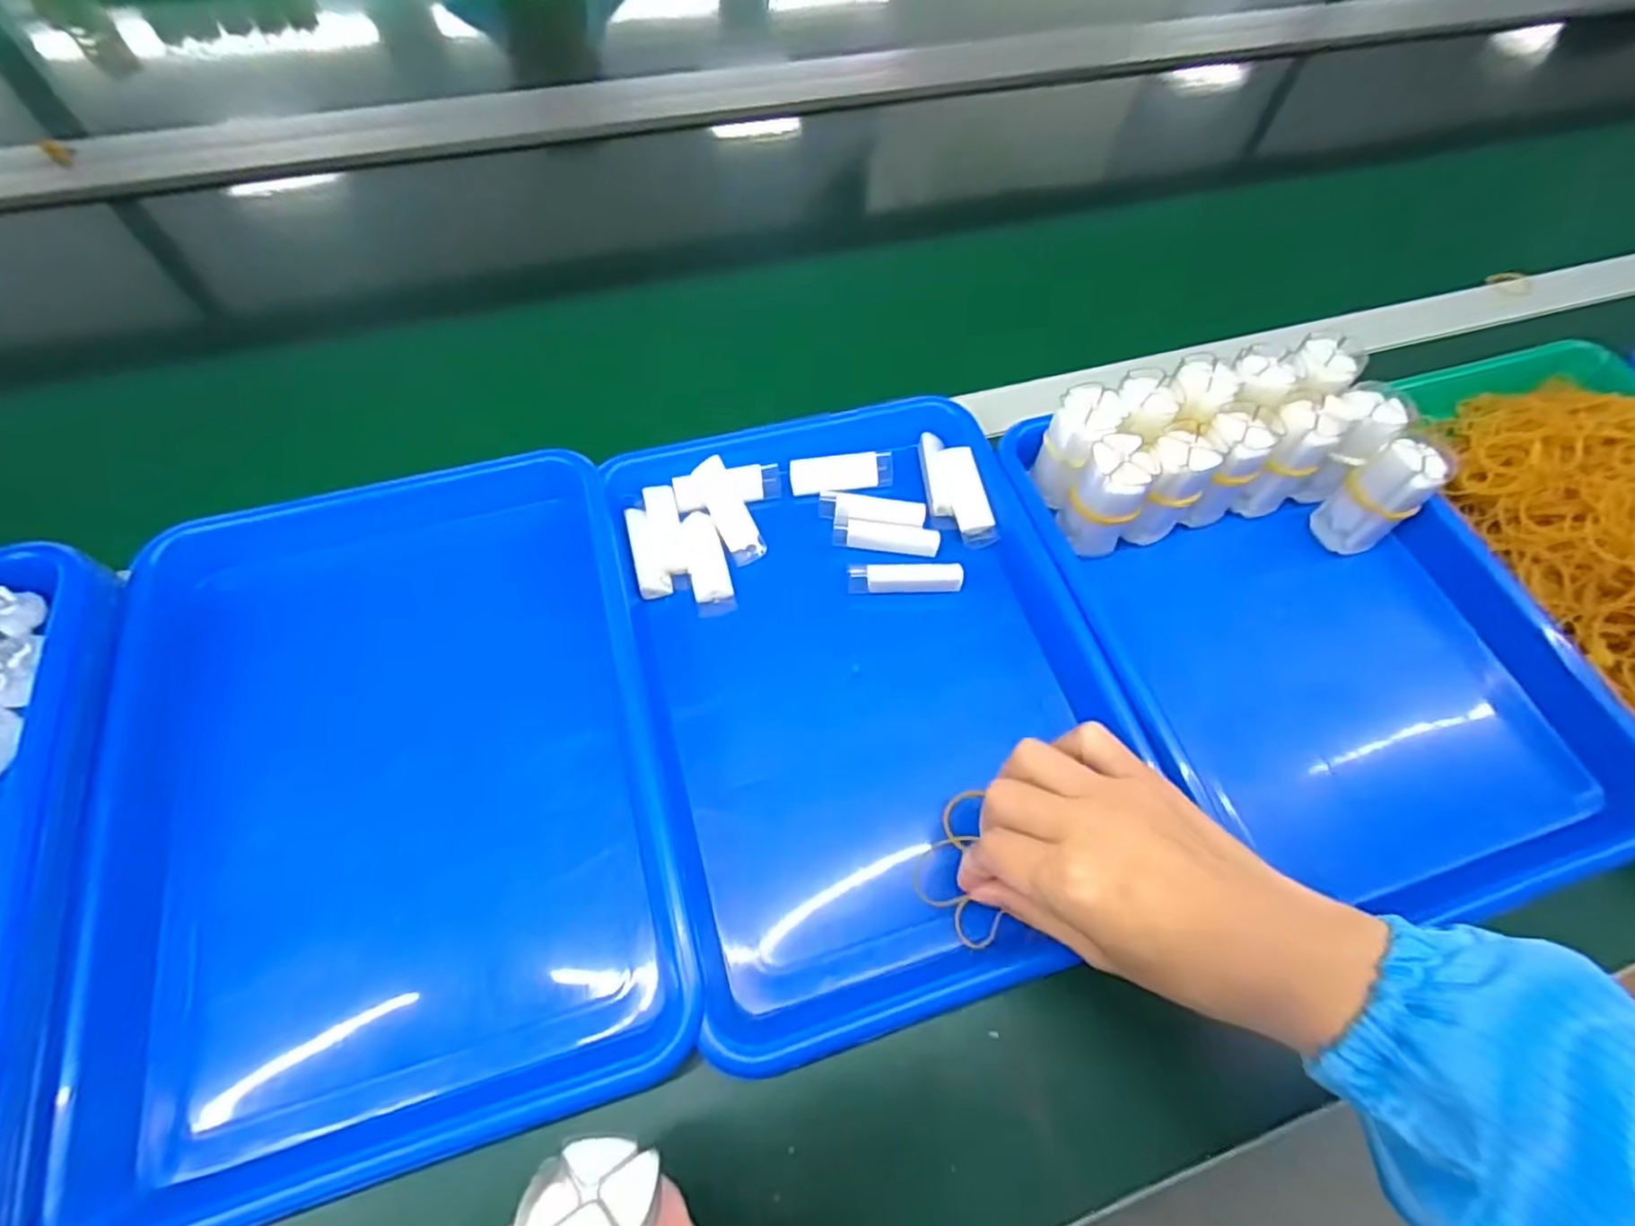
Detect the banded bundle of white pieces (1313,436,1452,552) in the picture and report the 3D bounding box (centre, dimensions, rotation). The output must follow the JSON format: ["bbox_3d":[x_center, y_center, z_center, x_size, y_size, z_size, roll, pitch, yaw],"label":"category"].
[{"bbox_3d":[0.332,-0.066,0.424,0.032,0.084,0.038,-31,67,-18],"label":"banded bundle of white pieces"}]

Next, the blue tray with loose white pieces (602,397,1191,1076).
[{"bbox_3d":[0.029,0.028,0.388,0.243,0.031,0.336,-13,63,-10],"label":"blue tray with loose white pieces"}]

